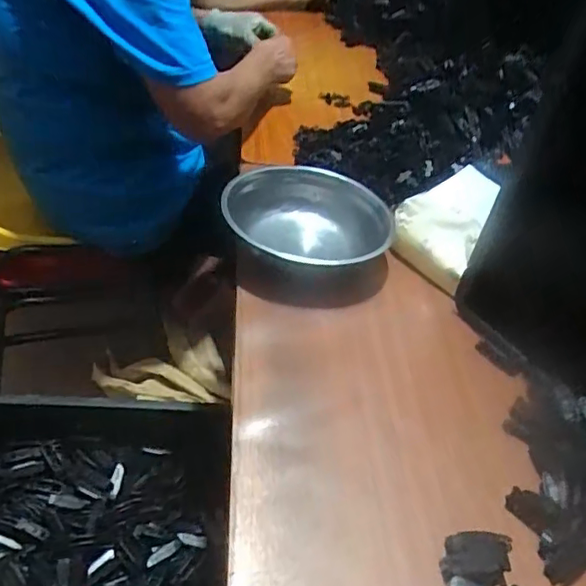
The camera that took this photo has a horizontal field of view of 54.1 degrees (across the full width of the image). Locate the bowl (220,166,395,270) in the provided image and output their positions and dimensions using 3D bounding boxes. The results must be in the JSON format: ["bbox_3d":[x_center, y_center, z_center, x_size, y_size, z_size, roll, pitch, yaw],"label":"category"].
[{"bbox_3d":[0.015,-0.083,0.717,0.197,0.070,0.197,6,40,-5],"label":"bowl"}]

